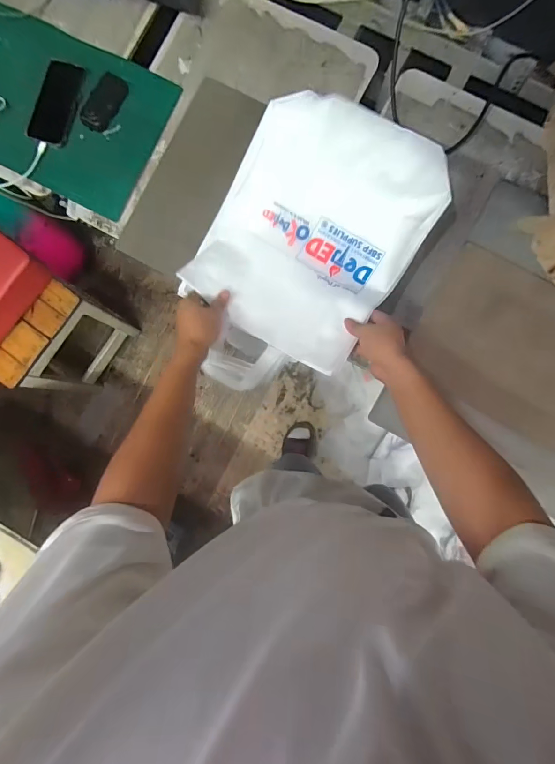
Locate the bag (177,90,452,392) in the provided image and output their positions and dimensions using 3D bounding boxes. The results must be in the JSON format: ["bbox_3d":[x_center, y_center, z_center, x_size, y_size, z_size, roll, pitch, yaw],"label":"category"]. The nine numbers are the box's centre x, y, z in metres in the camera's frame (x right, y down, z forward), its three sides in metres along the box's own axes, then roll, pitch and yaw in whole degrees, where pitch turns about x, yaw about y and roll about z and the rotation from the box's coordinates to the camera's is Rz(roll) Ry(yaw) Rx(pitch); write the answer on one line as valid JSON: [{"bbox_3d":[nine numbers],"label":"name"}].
[{"bbox_3d":[0.037,-0.221,0.619,0.323,0.098,0.483,33,87,4],"label":"bag"}]

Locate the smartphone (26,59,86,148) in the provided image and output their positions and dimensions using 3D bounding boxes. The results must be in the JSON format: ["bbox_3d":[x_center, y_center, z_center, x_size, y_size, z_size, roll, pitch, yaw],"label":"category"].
[{"bbox_3d":[-0.426,-0.541,0.709,0.088,0.006,0.160,19,86,3],"label":"smartphone"}]

